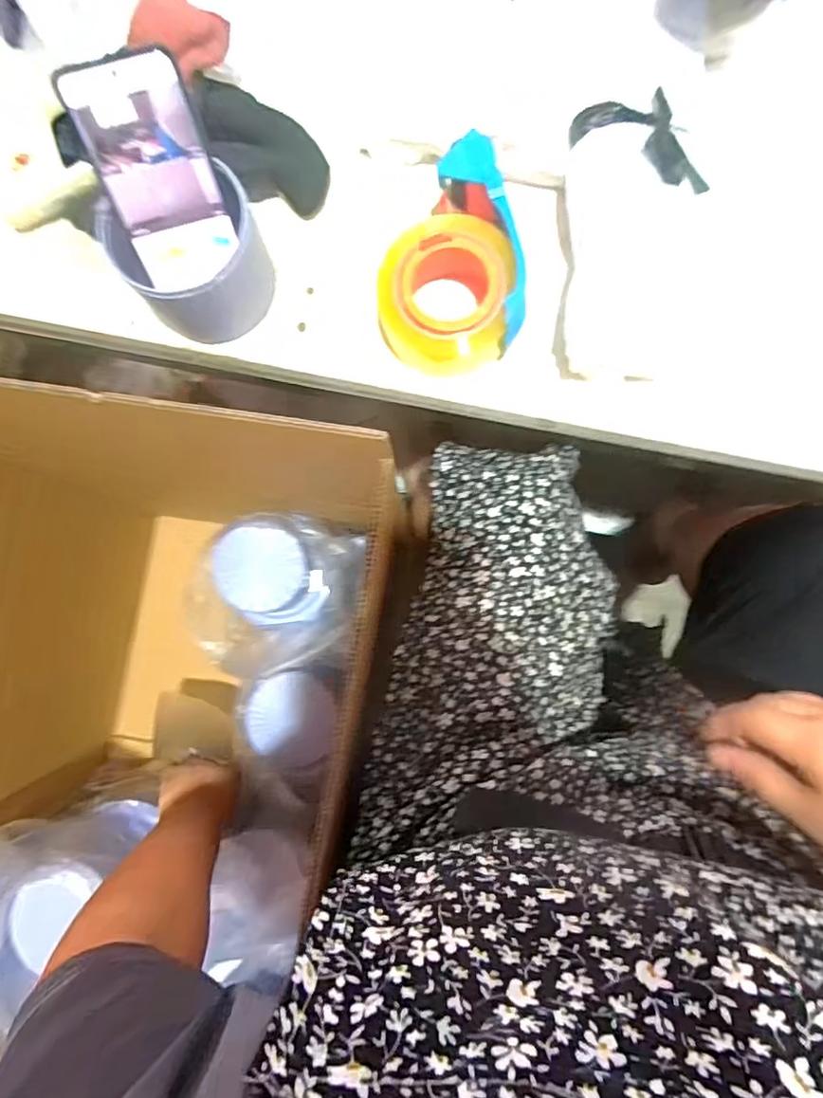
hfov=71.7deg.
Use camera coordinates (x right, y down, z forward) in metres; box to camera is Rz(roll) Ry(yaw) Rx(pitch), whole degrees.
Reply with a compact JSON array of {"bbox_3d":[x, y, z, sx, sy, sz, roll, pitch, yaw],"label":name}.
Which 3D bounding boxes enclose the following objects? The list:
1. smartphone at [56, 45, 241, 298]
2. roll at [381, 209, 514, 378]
[{"bbox_3d":[-0.176,-0.260,0.406,0.074,0.139,0.016,-15,47,-1],"label":"smartphone"},{"bbox_3d":[0.026,-0.197,0.443,0.096,0.056,0.106,5,84,4],"label":"roll"}]

